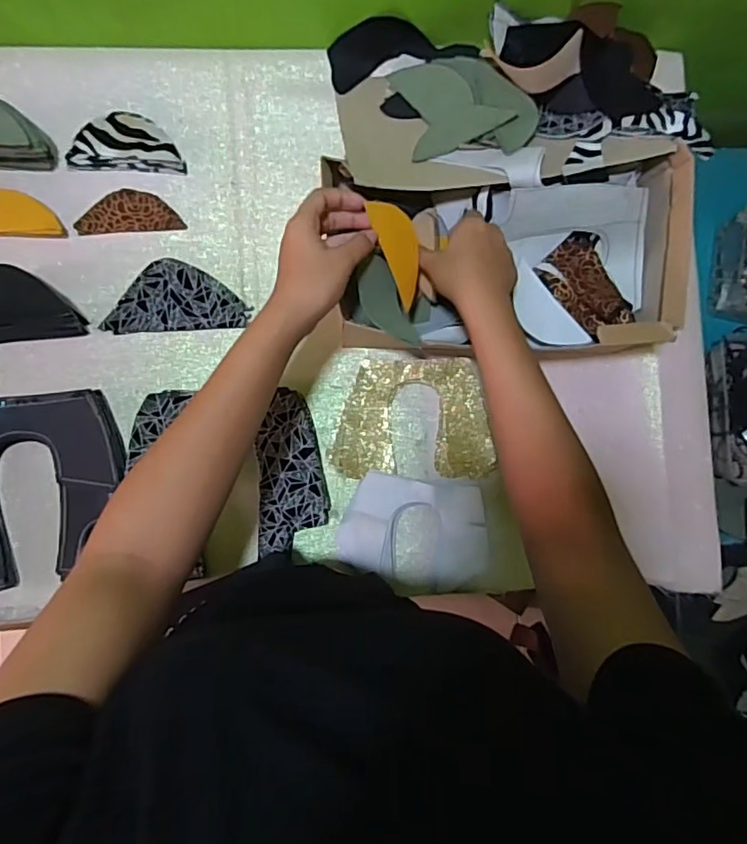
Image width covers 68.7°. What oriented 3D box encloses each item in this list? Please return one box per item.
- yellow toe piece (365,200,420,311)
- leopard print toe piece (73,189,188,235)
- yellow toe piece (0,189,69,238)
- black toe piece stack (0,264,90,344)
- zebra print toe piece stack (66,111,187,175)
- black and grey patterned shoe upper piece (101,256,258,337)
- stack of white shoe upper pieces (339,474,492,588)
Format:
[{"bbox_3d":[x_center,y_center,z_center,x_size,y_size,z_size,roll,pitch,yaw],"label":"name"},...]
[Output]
[{"bbox_3d":[0.025,-0.152,0.486,0.038,0.004,0.099,-41,133,-16],"label":"yellow toe piece"},{"bbox_3d":[-0.255,-0.221,0.573,0.104,0.004,0.045,-5,88,-7],"label":"leopard print toe piece"},{"bbox_3d":[-0.369,-0.209,0.549,0.106,0.008,0.045,-1,88,-6],"label":"yellow toe piece"},{"bbox_3d":[-0.369,-0.115,0.542,0.142,0.021,0.072,-9,89,-7],"label":"black toe piece stack"},{"bbox_3d":[-0.256,-0.289,0.568,0.111,0.016,0.055,-2,88,-6],"label":"zebra print toe piece stack"},{"bbox_3d":[-0.204,-0.130,0.569,0.139,0.014,0.072,-4,88,-7],"label":"black and grey patterned shoe upper piece"},{"bbox_3d":[0.044,0.114,0.575,0.153,0.027,0.105,9,87,-6],"label":"stack of white shoe upper pieces"}]

